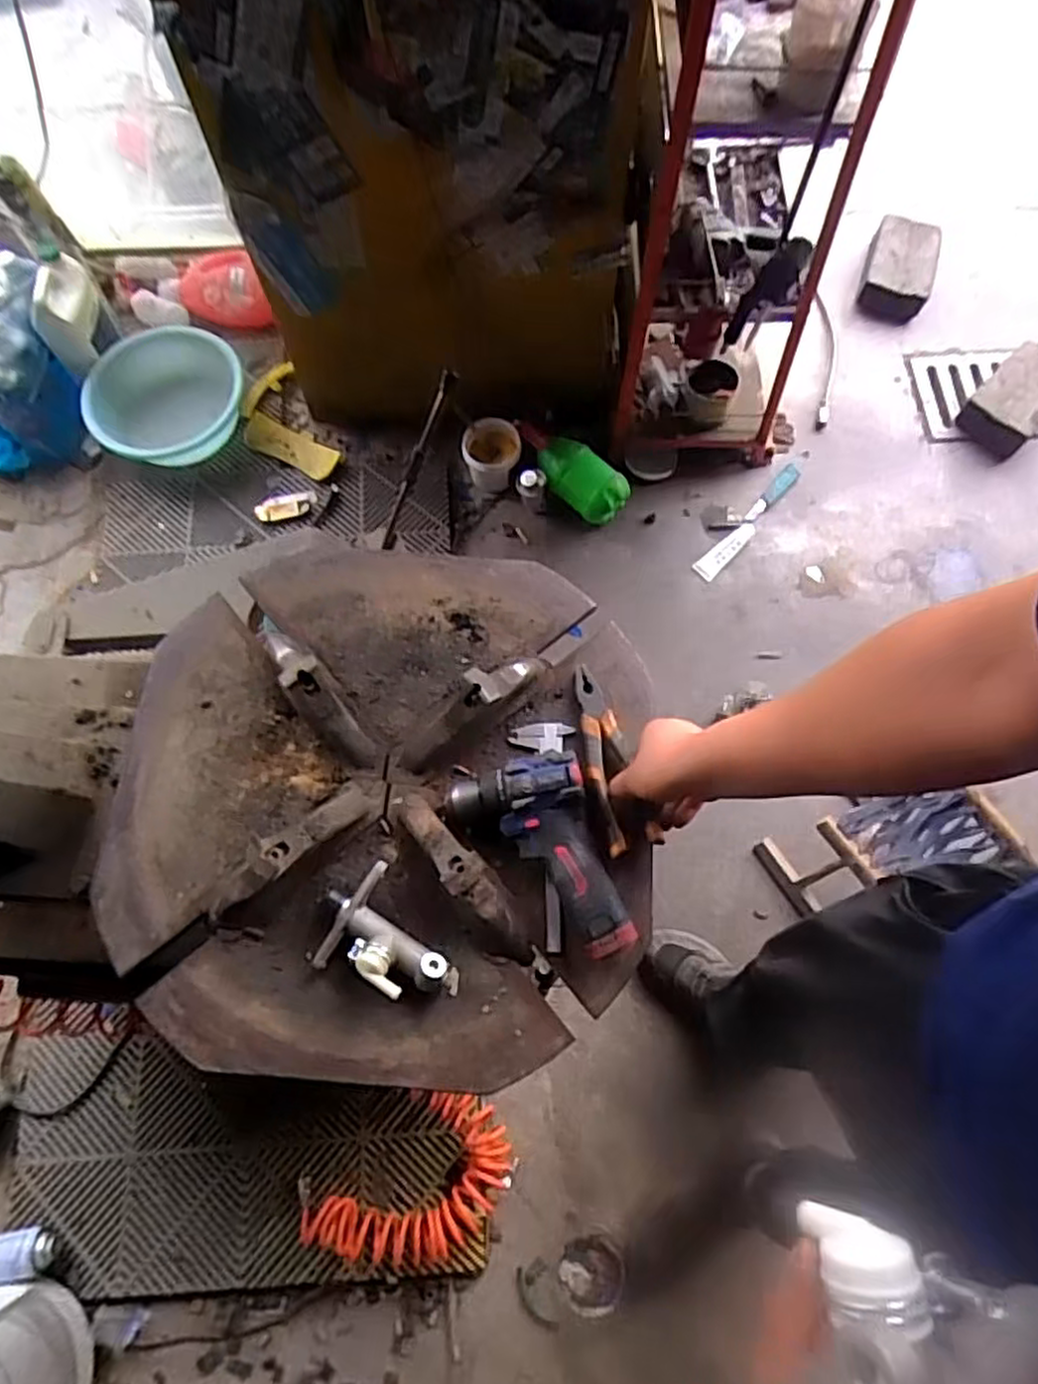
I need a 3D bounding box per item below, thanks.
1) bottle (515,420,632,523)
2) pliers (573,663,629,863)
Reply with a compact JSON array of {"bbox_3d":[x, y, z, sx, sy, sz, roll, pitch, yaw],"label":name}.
[{"bbox_3d":[0.111,-0.476,1.566,0.113,0.085,0.273,-43,75,-14],"label":"bottle"},{"bbox_3d":[0.086,0.060,0.728,0.040,0.025,0.198,-6,61,0],"label":"pliers"}]

